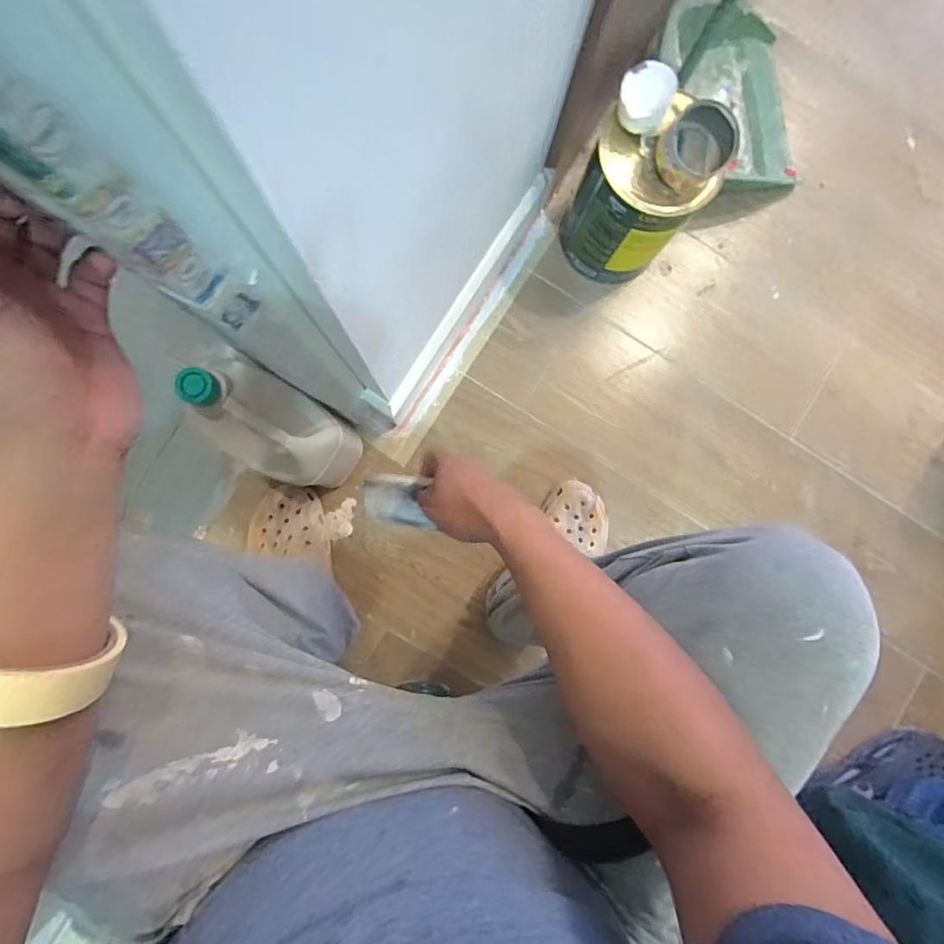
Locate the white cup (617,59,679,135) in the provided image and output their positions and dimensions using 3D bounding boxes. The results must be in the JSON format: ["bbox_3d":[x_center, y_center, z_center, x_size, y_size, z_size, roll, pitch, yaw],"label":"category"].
[{"bbox_3d":[0.208,-0.449,0.588,0.064,0.038,0.063,26,86,-2],"label":"white cup"}]

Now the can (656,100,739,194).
[{"bbox_3d":[0.270,-0.392,0.589,0.093,0.043,0.081,-38,91,-4],"label":"can"}]

